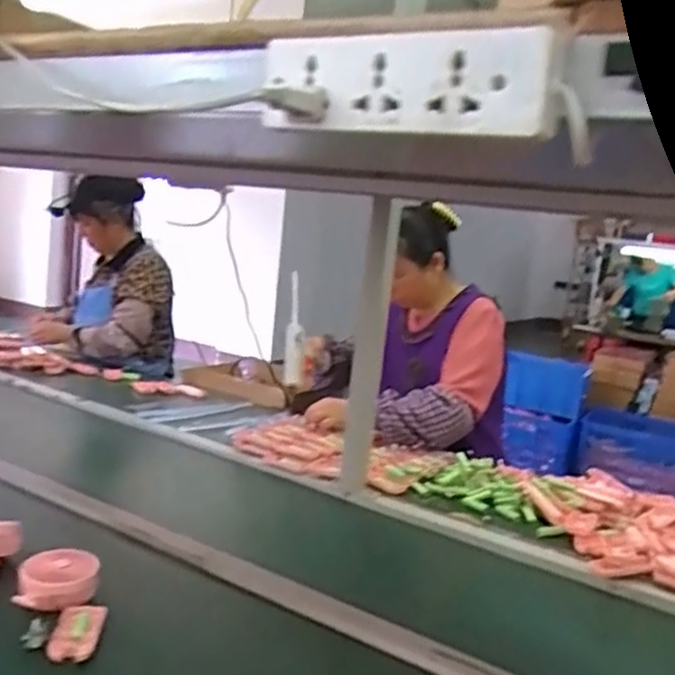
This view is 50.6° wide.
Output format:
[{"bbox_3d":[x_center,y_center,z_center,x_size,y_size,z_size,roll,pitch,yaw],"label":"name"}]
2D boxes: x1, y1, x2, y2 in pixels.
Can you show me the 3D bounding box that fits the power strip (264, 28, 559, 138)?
[{"bbox_3d":[0.029,-0.127,0.356,0.157,0.047,0.036,10,9,18],"label":"power strip"}]

